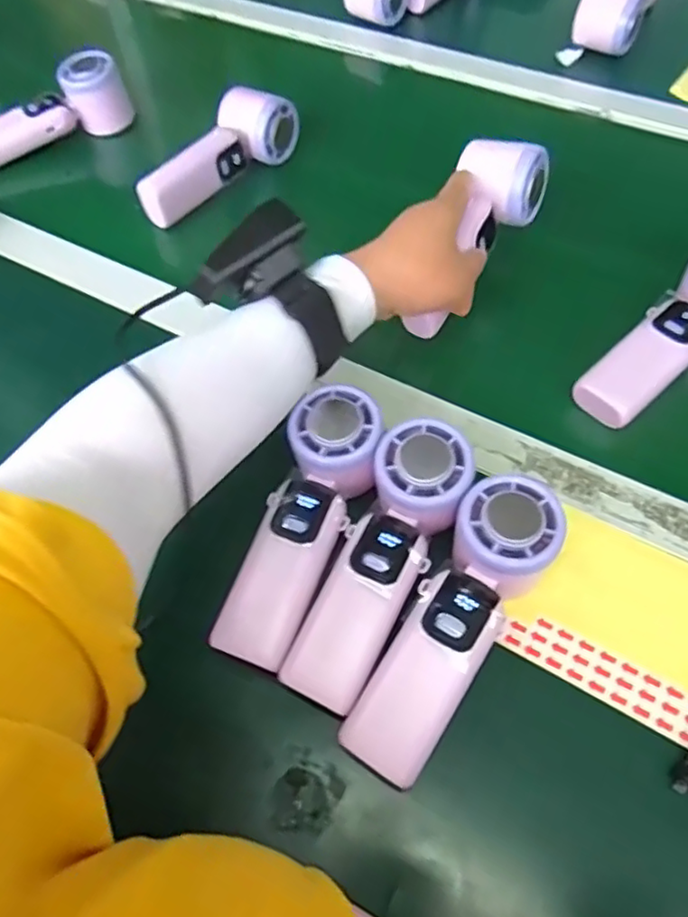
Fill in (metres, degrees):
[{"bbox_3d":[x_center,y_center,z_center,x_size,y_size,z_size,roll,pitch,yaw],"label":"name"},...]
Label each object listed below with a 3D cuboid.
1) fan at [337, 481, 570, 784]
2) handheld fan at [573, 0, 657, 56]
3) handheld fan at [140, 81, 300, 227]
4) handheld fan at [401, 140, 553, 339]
[{"bbox_3d":[0.061,0.088,0.340,0.050,0.045,0.166,29,76,20],"label":"fan"},{"bbox_3d":[0.311,-0.505,0.699,0.064,0.055,0.154,26,62,18],"label":"handheld fan"},{"bbox_3d":[-0.116,-0.279,0.572,0.173,0.057,0.048,-39,64,-20],"label":"handheld fan"},{"bbox_3d":[0.093,-0.163,0.468,0.061,0.048,0.168,28,85,19],"label":"handheld fan"}]

